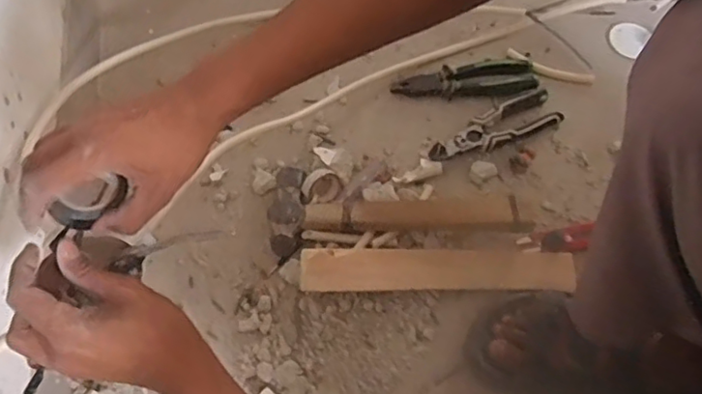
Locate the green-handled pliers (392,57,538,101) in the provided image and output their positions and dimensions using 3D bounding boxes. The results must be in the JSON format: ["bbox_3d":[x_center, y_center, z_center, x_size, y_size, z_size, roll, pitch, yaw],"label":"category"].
[{"bbox_3d":[0.153,-0.150,0.806,0.187,0.018,0.060,-11,65,-6],"label":"green-handled pliers"}]

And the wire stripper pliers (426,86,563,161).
[{"bbox_3d":[0.181,-0.089,0.765,0.187,0.027,0.052,-24,67,-12],"label":"wire stripper pliers"}]

